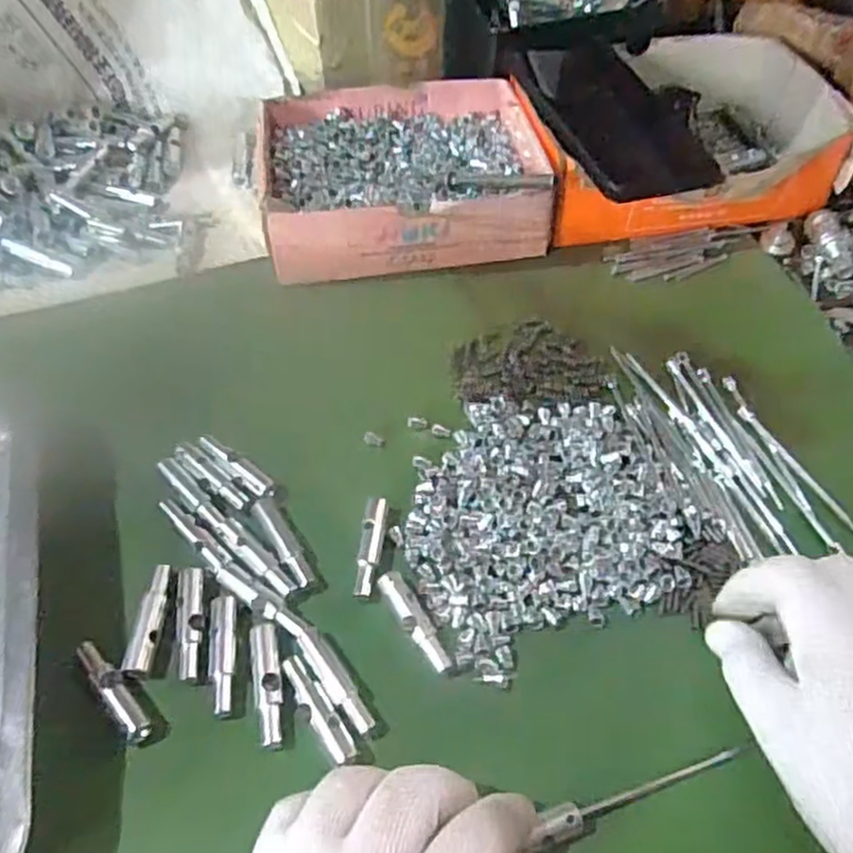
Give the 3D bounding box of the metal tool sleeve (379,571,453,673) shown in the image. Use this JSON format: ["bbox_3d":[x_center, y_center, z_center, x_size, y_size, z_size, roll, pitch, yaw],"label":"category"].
[{"bbox_3d":[-0.005,0.086,0.327,0.012,0.008,0.051,-29,60,-17],"label":"metal tool sleeve"}]

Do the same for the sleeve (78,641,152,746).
[{"bbox_3d":[-0.131,0.110,0.307,0.011,0.007,0.047,-34,61,-20],"label":"sleeve"}]

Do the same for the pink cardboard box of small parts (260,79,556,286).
[{"bbox_3d":[-0.017,-0.172,0.479,0.173,0.049,0.149,-8,56,-4],"label":"pink cardboard box of small parts"}]

